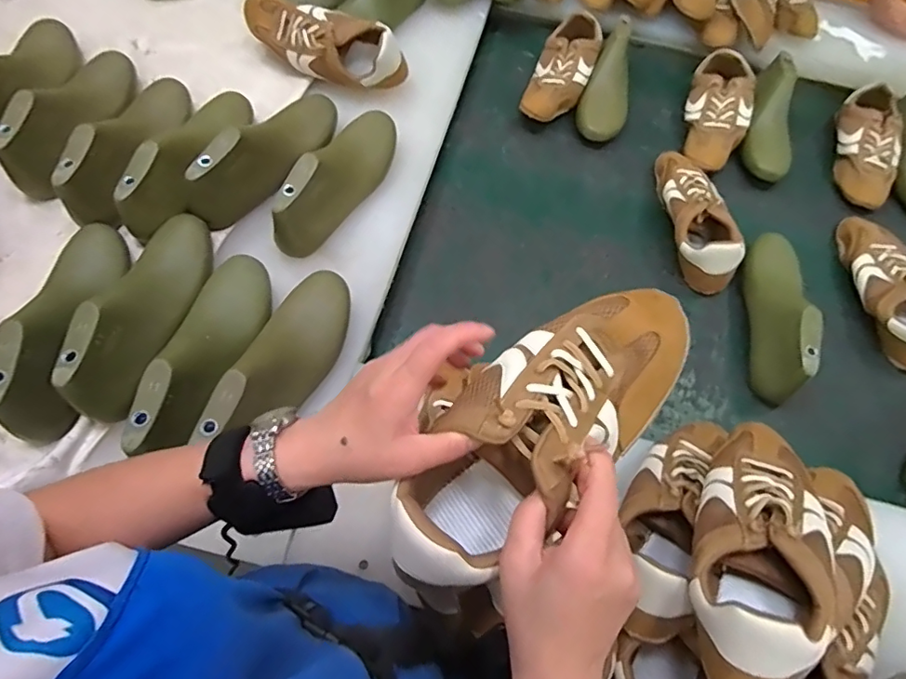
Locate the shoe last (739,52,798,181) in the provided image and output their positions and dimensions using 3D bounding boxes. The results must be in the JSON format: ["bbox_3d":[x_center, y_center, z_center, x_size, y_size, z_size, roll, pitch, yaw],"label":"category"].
[{"bbox_3d":[0.572,-0.398,0.925,0.087,0.081,0.258,18,63,6],"label":"shoe last"}]

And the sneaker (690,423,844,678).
[{"bbox_3d":[0.269,0.167,0.454,0.098,0.077,0.261,28,47,11],"label":"sneaker"}]

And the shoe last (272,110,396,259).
[{"bbox_3d":[-0.154,-0.238,0.717,0.087,0.086,0.268,16,63,5],"label":"shoe last"}]

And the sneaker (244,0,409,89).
[{"bbox_3d":[-0.204,-0.482,0.839,0.251,0.078,0.083,22,64,8],"label":"sneaker"}]

